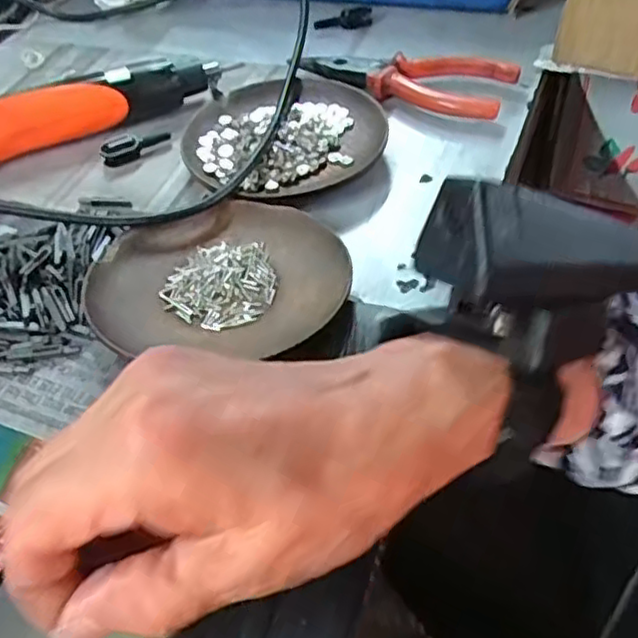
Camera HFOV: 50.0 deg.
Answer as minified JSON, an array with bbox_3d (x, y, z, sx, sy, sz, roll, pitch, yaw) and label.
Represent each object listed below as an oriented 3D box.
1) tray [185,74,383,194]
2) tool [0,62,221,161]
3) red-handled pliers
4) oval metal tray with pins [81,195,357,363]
[{"bbox_3d":[-0.022,-0.105,0.395,0.112,0.014,0.107,-28,50,-18],"label":"tray"},{"bbox_3d":[-0.161,-0.119,0.410,0.211,0.036,0.027,-24,49,-15],"label":"tool"},{"bbox_3d":[0.053,-0.152,0.429,0.133,0.016,0.046,18,52,22],"label":"red-handled pliers"},{"bbox_3d":[-0.044,-0.022,0.313,0.112,0.021,0.101,-5,47,3],"label":"oval metal tray with pins"}]

